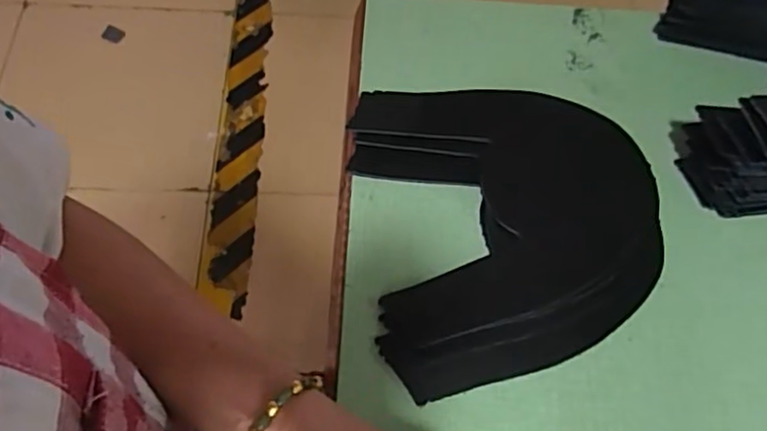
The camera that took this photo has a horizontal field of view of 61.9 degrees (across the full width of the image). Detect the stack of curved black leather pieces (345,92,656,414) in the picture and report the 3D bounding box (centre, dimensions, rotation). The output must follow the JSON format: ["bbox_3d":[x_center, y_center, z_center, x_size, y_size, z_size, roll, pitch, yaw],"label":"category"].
[{"bbox_3d":[0.103,-0.002,0.515,0.232,0.013,0.252,-7,64,-7],"label":"stack of curved black leather pieces"}]

